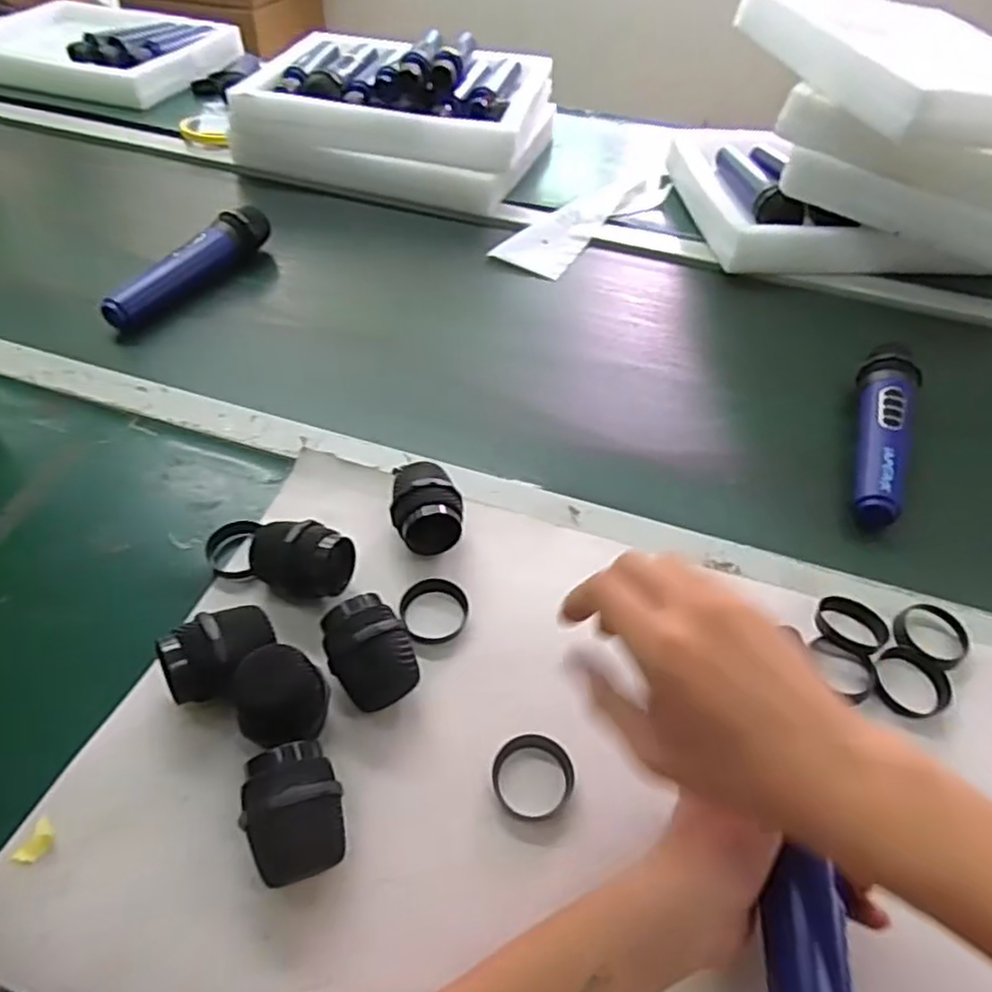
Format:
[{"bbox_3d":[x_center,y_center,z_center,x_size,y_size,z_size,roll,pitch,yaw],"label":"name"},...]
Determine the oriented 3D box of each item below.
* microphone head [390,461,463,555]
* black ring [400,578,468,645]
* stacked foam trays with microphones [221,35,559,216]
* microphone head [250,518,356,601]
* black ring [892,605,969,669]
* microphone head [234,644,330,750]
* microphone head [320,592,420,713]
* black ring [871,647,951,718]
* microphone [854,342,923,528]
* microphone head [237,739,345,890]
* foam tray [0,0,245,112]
[{"bbox_3d":[-0.047,0.008,0.463,0.047,0.046,0.064,-4,49,-7],"label":"microphone head"},{"bbox_3d":[-0.039,0.072,0.436,0.042,0.010,0.042,2,48,-2],"label":"black ring"},{"bbox_3d":[-0.119,-0.509,0.887,0.356,0.122,0.313,12,49,7],"label":"stacked foam trays with microphones"},{"bbox_3d":[-0.126,0.042,0.435,0.063,0.049,0.044,13,49,8],"label":"microphone head"},{"bbox_3d":[0.281,0.088,0.435,0.045,0.008,0.044,2,48,-2],"label":"black ring"},{"bbox_3d":[-0.114,0.112,0.365,0.045,0.051,0.047,-12,50,-13],"label":"microphone head"},{"bbox_3d":[-0.073,0.090,0.394,0.045,0.048,0.058,-18,52,-18],"label":"microphone head"},{"bbox_3d":[0.254,0.113,0.413,0.047,0.012,0.042,-25,54,-23],"label":"black ring"},{"bbox_3d":[0.313,-0.056,0.545,0.040,0.036,0.187,20,50,14],"label":"microphone"},{"bbox_3d":[-0.100,0.156,0.335,0.044,0.045,0.057,-14,51,-15],"label":"microphone head"},{"bbox_3d":[-0.649,-0.720,1.082,0.392,0.058,0.298,14,49,9],"label":"foam tray"}]

